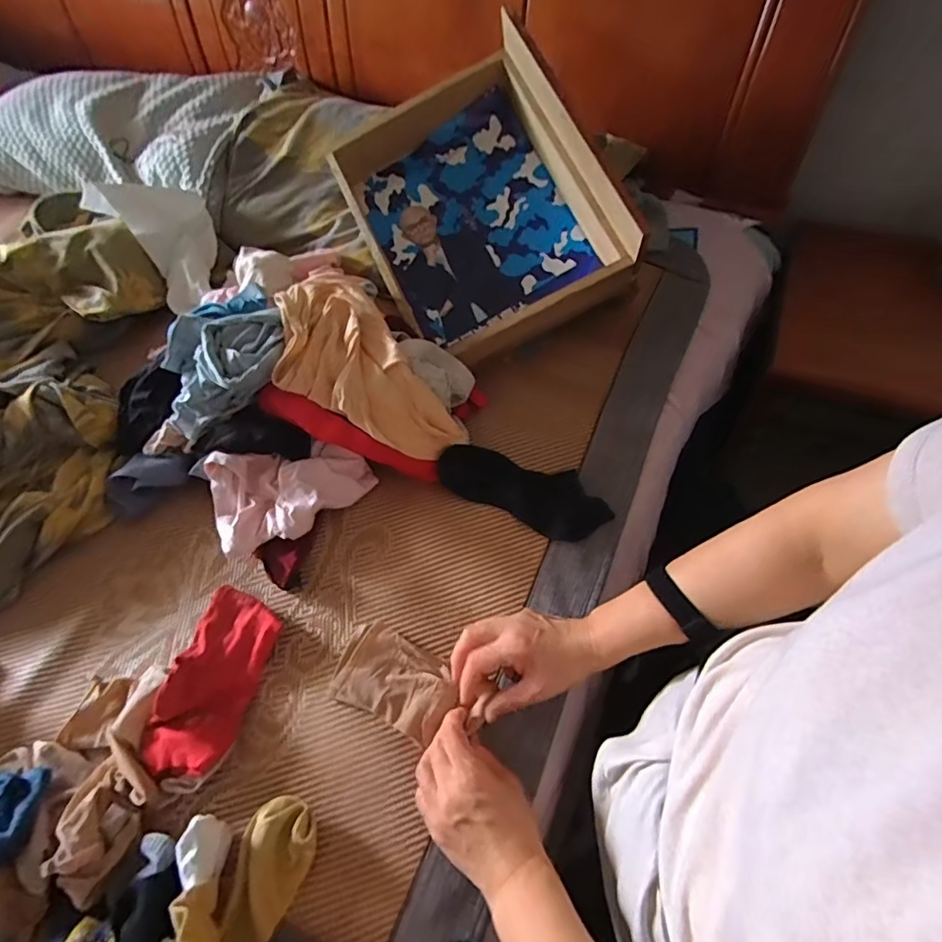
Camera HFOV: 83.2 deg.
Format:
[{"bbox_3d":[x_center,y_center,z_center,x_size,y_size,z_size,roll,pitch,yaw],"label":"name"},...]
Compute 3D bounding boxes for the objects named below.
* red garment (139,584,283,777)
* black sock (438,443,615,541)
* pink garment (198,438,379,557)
[{"bbox_3d":[-0.250,0.203,0.520,0.081,0.037,0.165,11,59,11],"label":"red garment"},{"bbox_3d":[0.060,0.018,0.615,0.195,0.032,0.076,22,62,17],"label":"black sock"},{"bbox_3d":[-0.205,0.021,0.612,0.180,0.059,0.116,-22,59,-10],"label":"pink garment"}]

